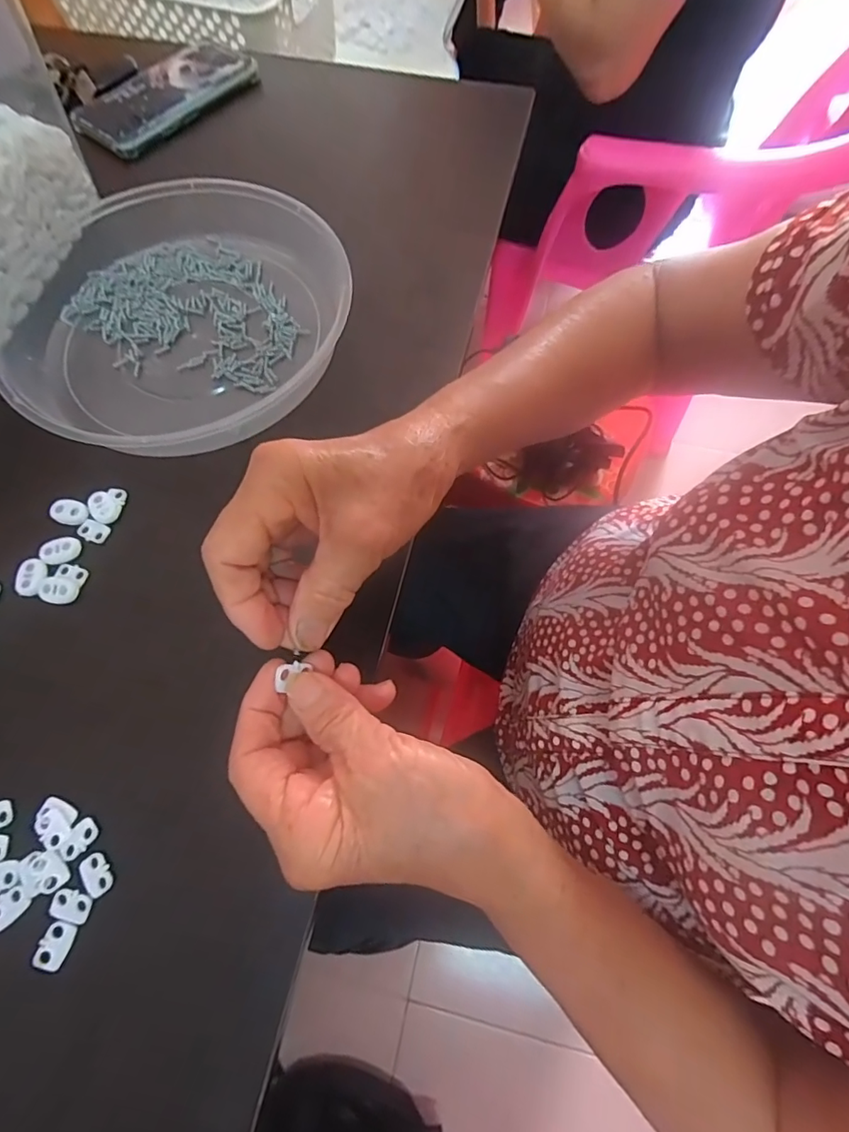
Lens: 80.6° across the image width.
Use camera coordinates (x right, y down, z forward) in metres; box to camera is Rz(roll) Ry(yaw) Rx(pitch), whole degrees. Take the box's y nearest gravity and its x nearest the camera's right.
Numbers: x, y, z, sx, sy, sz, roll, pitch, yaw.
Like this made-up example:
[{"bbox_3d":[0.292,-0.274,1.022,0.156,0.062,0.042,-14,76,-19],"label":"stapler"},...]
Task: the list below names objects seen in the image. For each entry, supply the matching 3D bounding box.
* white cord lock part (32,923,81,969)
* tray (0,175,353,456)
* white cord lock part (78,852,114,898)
[{"bbox_3d":[-0.170,0.175,0.231,0.014,0.004,0.017,19,70,7],"label":"white cord lock part"},{"bbox_3d":[-0.181,-0.179,0.353,0.244,0.039,0.226,0,68,1],"label":"tray"},{"bbox_3d":[-0.159,0.149,0.241,0.012,0.004,0.019,-35,73,-13],"label":"white cord lock part"}]

